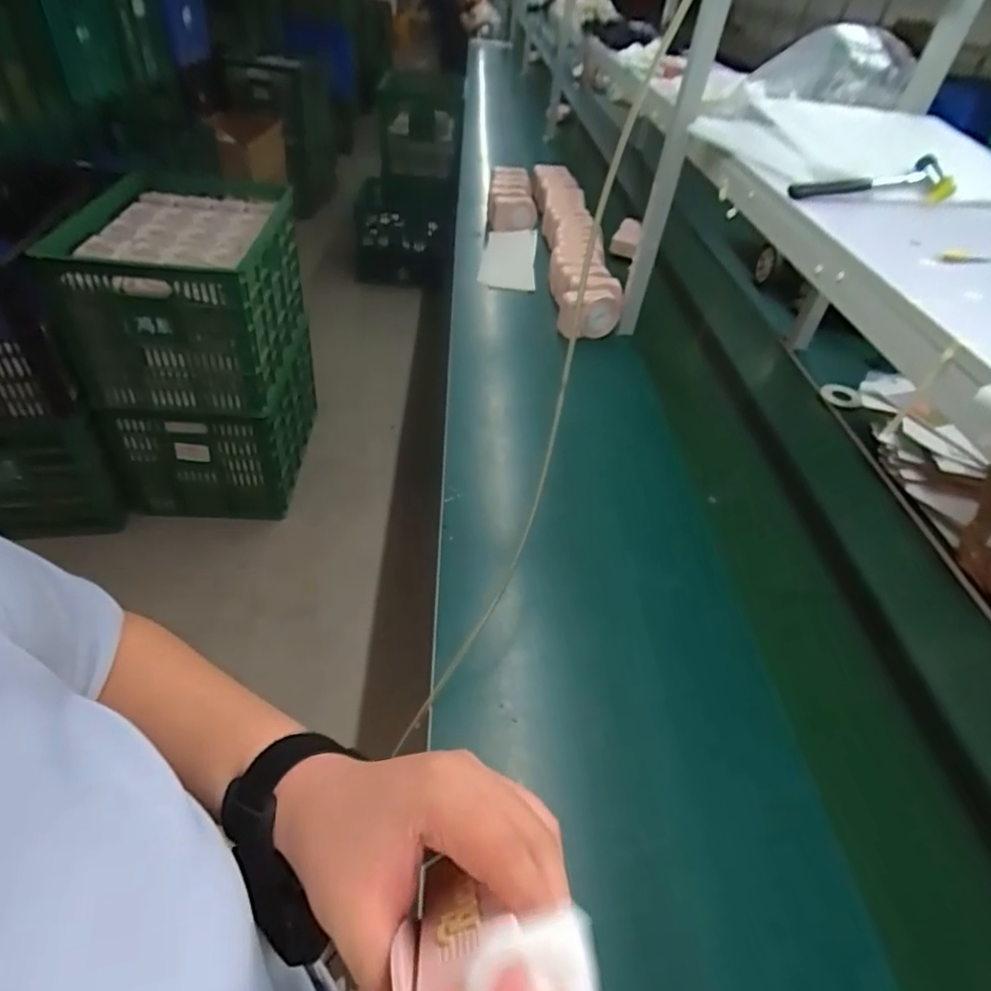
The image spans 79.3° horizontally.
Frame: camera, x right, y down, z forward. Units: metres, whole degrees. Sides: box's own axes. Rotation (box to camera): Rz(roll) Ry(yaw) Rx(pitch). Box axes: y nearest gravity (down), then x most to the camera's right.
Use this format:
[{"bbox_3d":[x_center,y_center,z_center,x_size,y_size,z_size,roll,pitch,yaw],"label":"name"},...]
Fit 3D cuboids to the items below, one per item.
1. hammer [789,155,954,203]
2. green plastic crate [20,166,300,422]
[{"bbox_3d":[0.527,-0.432,0.825,0.260,0.043,0.058,-12,46,-20],"label":"hammer"},{"bbox_3d":[-0.856,-0.574,1.703,0.497,0.428,0.619,1,43,-7],"label":"green plastic crate"}]

